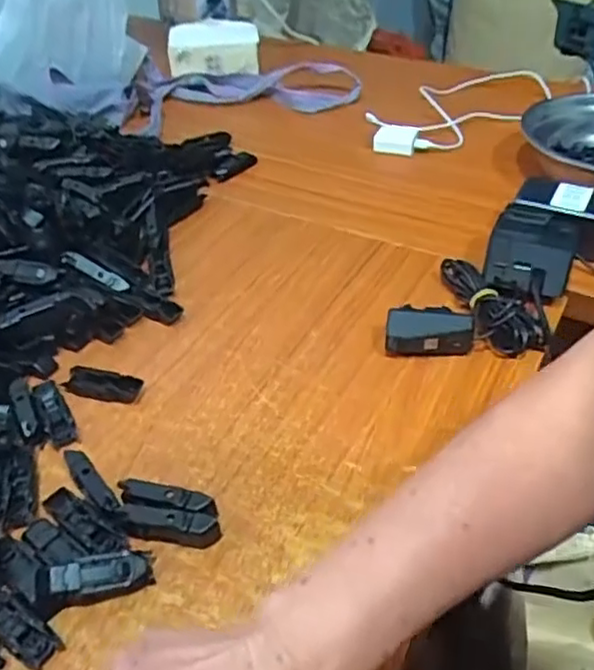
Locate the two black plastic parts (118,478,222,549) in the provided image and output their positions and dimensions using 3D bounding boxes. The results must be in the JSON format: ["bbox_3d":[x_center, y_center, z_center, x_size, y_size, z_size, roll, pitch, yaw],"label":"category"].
[{"bbox_3d":[-0.084,0.118,0.433,0.071,0.021,0.031,10,43,13],"label":"two black plastic parts"}]

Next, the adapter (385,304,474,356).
[{"bbox_3d":[0.108,-0.001,0.539,0.068,0.040,0.026,4,42,6],"label":"adapter"}]

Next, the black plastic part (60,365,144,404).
[{"bbox_3d":[-0.156,0.040,0.528,0.062,0.015,0.021,9,43,11],"label":"black plastic part"}]

